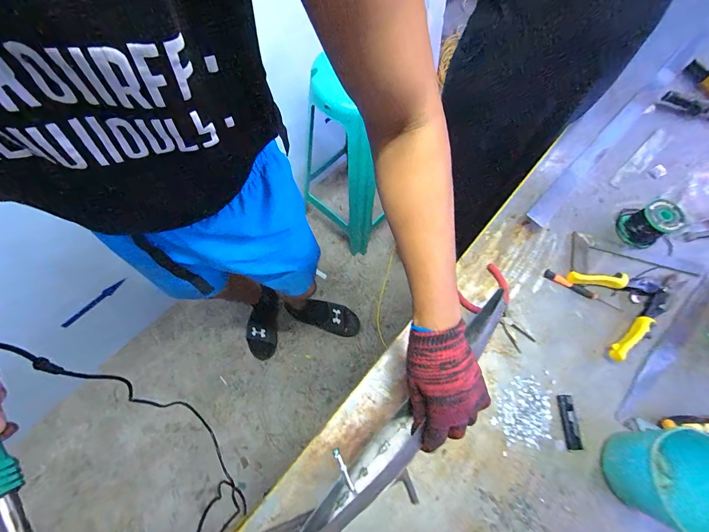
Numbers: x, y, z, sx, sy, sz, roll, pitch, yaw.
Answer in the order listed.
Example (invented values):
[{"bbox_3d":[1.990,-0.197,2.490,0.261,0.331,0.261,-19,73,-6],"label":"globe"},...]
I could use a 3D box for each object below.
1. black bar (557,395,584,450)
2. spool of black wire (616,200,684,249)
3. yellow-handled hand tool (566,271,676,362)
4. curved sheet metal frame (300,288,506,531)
[{"bbox_3d":[0.343,0.248,0.516,0.024,0.005,0.078,0,69,-2],"label":"black bar"},{"bbox_3d":[0.563,-0.087,0.619,0.074,0.067,0.074,1,69,-1],"label":"spool of black wire"},{"bbox_3d":[0.510,0.062,0.585,0.189,0.022,0.160,-16,71,-8],"label":"yellow-handled hand tool"},{"bbox_3d":[0.086,0.176,0.420,0.062,0.045,0.397,44,64,14],"label":"curved sheet metal frame"}]

